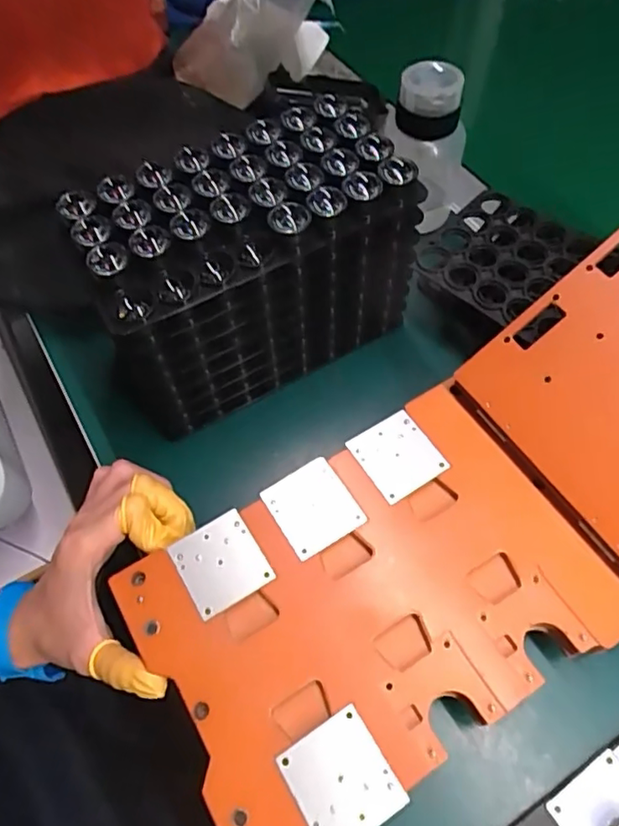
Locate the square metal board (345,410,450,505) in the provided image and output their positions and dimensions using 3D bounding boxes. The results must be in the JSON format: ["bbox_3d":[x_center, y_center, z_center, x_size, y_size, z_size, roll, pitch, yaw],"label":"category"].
[{"bbox_3d":[0.052,0.025,0.350,0.043,0.005,0.047,-30,64,-15],"label":"square metal board"}]

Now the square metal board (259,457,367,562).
[{"bbox_3d":[0.002,0.054,0.337,0.044,0.004,0.047,-29,64,-15],"label":"square metal board"}]

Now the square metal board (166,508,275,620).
[{"bbox_3d":[-0.049,0.083,0.322,0.044,0.004,0.045,-28,64,-14],"label":"square metal board"}]

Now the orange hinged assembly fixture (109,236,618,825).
[{"bbox_3d":[0.124,0.031,0.307,0.440,0.061,0.162,-36,65,1],"label":"orange hinged assembly fixture"}]

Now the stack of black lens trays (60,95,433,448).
[{"bbox_3d":[-0.039,-0.089,0.374,0.196,0.133,0.096,-28,64,-14],"label":"stack of black lens trays"}]

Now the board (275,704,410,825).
[{"bbox_3d":[0.014,0.169,0.270,0.044,0.004,0.047,-29,64,-15],"label":"board"}]

